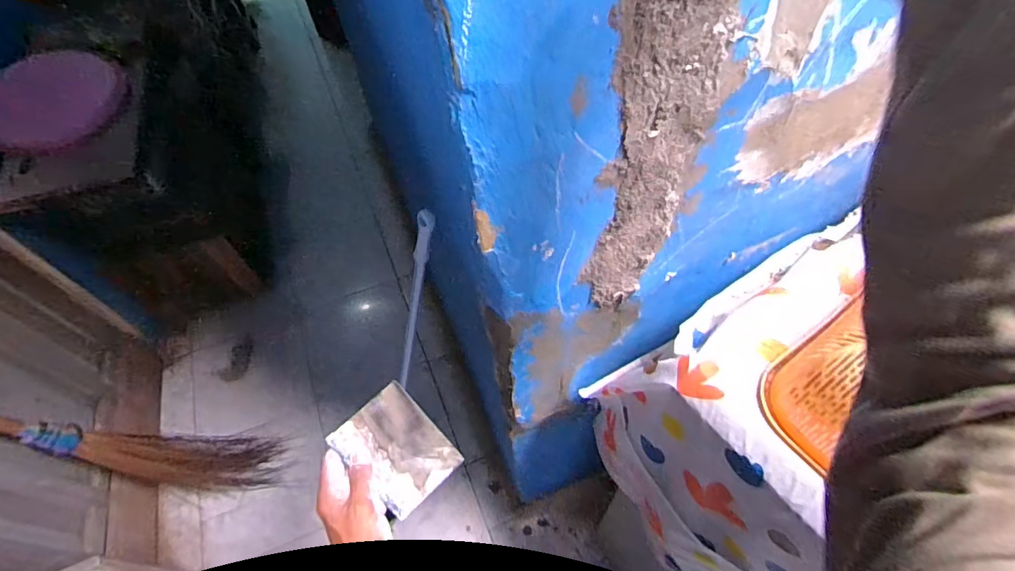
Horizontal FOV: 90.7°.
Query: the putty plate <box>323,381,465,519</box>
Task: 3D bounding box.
[{"bbox_3d":[-0.116,0.176,0.537,0.089,0.007,0.119,-42,101,-15],"label":"putty plate"}]

